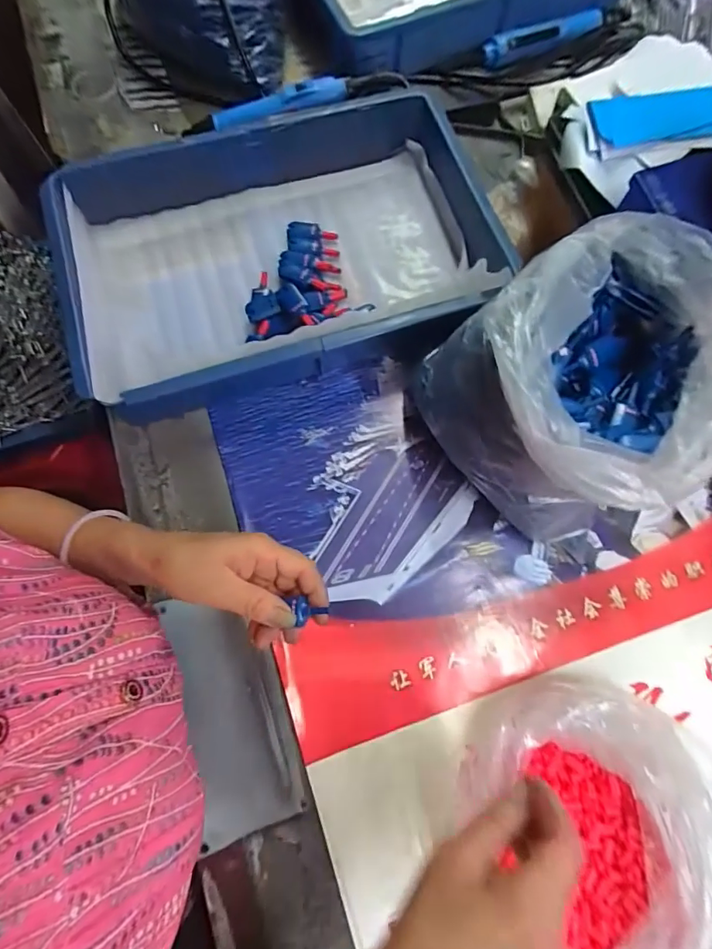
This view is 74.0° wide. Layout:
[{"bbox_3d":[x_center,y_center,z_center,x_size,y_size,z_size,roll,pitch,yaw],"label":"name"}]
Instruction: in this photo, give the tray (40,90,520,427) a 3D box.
[{"bbox_3d":[-0.072,-0.234,0.507,0.438,0.087,0.286,-15,73,-6],"label":"tray"}]

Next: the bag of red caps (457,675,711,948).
[{"bbox_3d":[0.171,0.287,0.342,0.198,0.081,0.248,24,73,7],"label":"bag of red caps"}]

